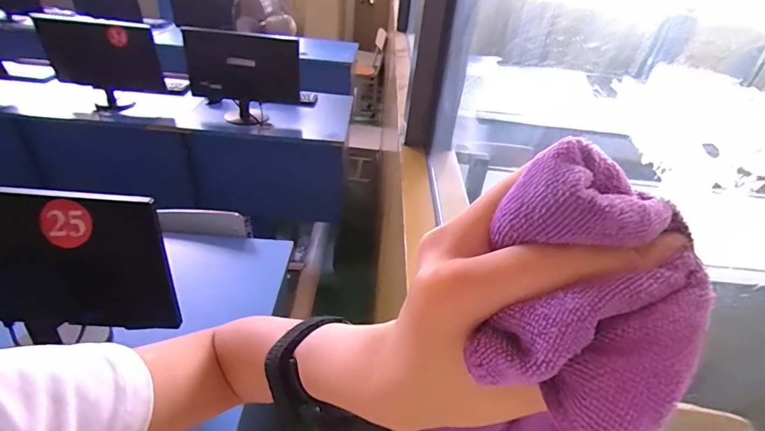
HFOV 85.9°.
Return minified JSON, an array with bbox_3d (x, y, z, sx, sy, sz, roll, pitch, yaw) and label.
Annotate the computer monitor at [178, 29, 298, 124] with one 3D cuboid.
[{"bbox_3d":[-0.545,-0.543,1.630,0.416,0.356,0.207,0,35,-10],"label":"computer monitor"}]

